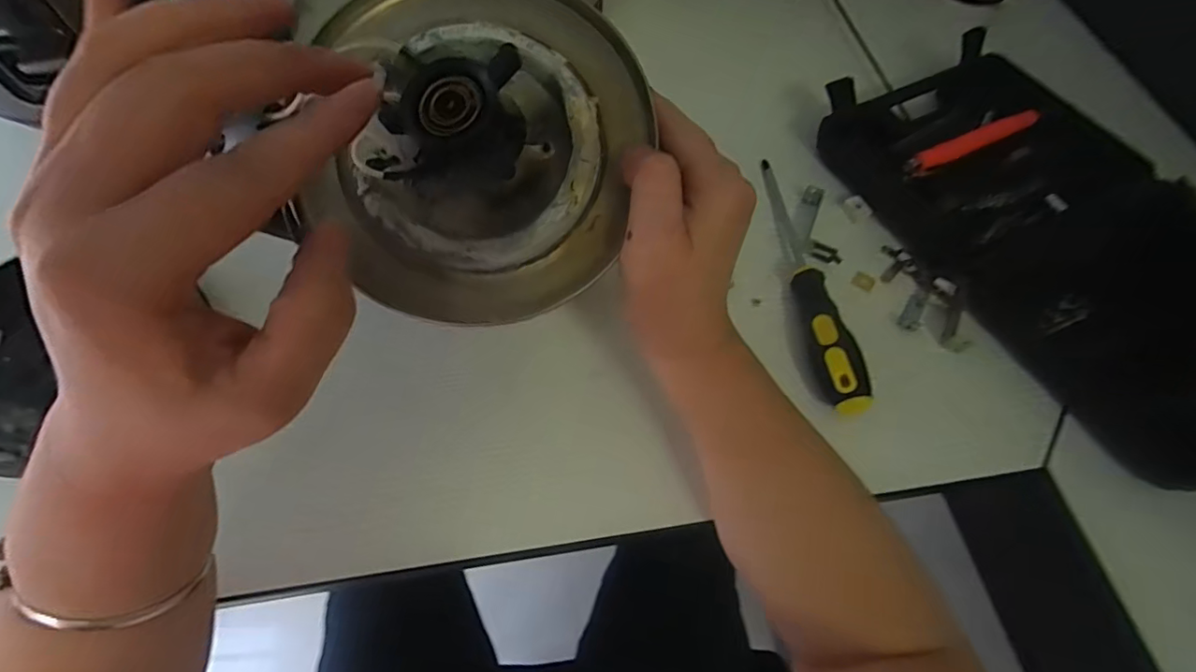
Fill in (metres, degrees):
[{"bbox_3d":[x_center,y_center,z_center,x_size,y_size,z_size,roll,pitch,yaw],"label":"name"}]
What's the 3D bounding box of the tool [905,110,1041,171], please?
[{"bbox_3d":[0.304,-0.159,0.431,0.150,0.013,0.014,-25,65,-14],"label":"tool"}]

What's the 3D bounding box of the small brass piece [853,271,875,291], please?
[{"bbox_3d":[0.197,-0.040,0.397,0.015,0.005,0.012,38,67,17],"label":"small brass piece"}]

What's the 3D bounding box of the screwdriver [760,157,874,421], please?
[{"bbox_3d":[0.149,-0.049,0.380,0.027,0.030,0.214,-2,62,-3],"label":"screwdriver"}]

